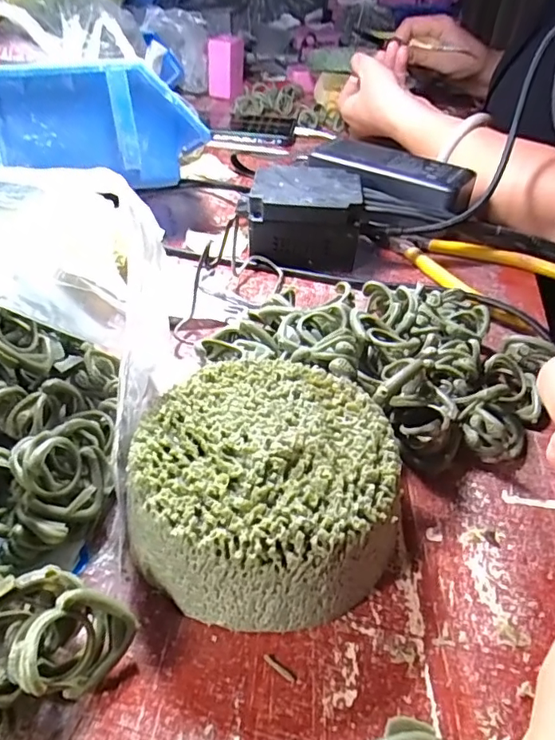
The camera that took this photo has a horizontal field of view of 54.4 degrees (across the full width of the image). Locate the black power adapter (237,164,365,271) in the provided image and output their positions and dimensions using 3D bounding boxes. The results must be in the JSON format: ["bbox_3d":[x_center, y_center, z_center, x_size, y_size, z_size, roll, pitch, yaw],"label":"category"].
[{"bbox_3d":[0.019,-0.114,0.401,0.082,0.050,0.078,2,41,-3],"label":"black power adapter"}]

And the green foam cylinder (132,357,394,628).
[{"bbox_3d":[-0.005,0.045,0.215,0.095,0.045,0.096,3,41,-2],"label":"green foam cylinder"}]

